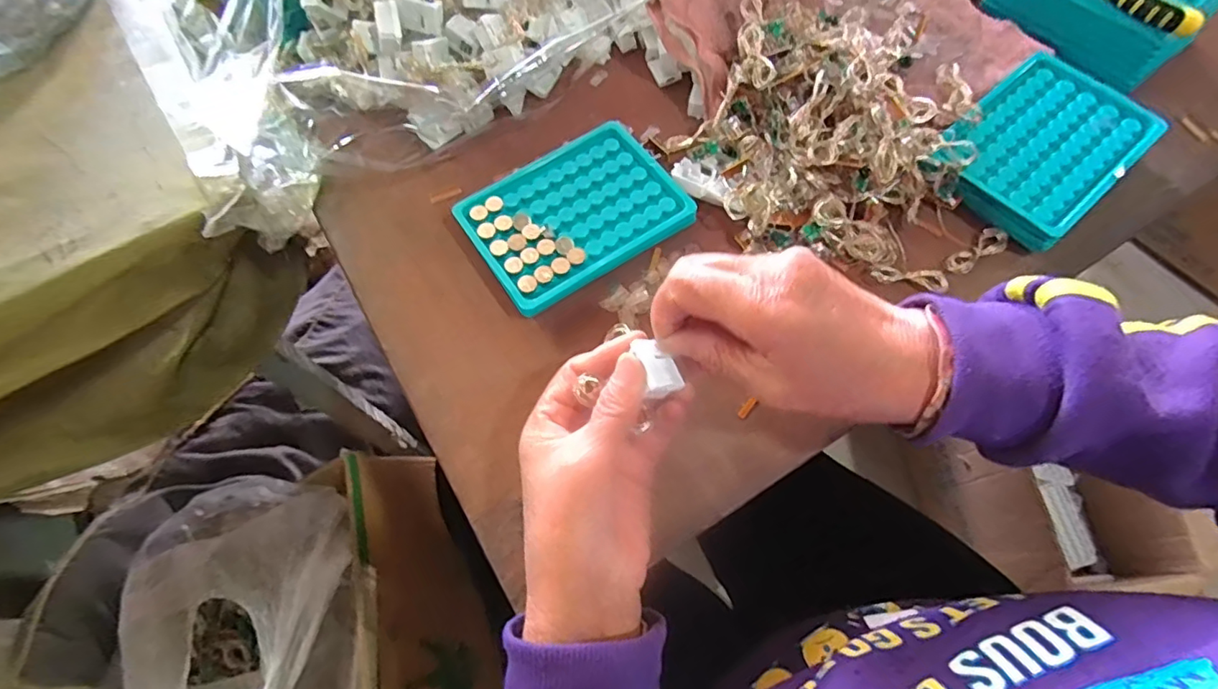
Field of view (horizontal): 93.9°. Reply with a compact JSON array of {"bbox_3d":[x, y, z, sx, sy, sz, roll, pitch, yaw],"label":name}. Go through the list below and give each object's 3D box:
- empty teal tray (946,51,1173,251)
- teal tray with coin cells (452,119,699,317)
[{"bbox_3d":[0.286,-0.133,0.375,0.131,0.017,0.095,-39,71,-14],"label":"empty teal tray"},{"bbox_3d":[-0.024,-0.087,0.374,0.131,0.020,0.102,-33,69,-12],"label":"teal tray with coin cells"}]

